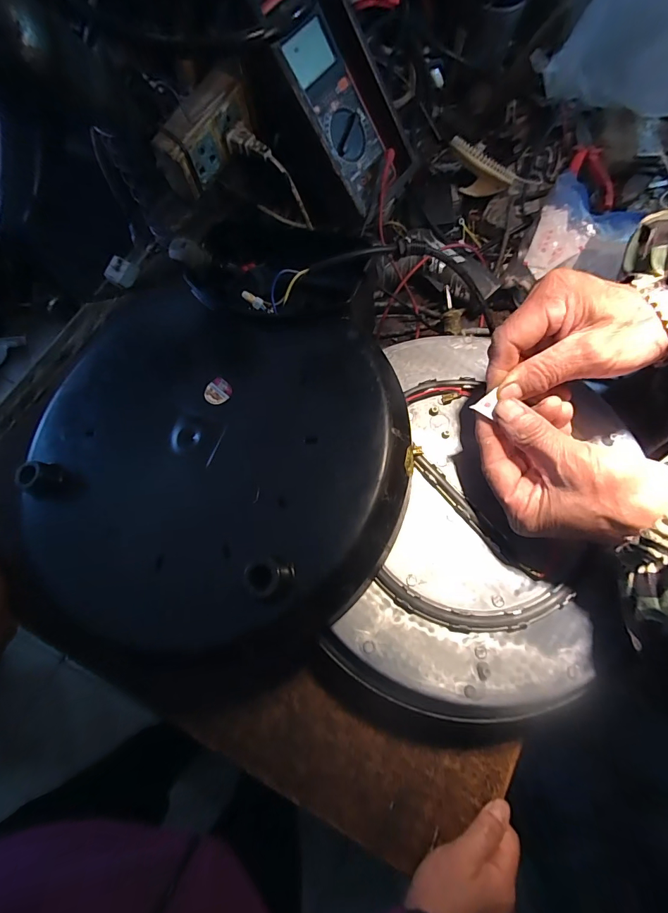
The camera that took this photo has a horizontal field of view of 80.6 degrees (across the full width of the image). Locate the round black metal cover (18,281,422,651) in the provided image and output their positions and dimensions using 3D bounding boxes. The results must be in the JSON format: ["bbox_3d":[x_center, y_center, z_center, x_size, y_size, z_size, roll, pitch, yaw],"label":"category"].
[{"bbox_3d":[-0.109,-0.004,0.313,0.329,0.051,0.282,21,76,20],"label":"round black metal cover"}]

